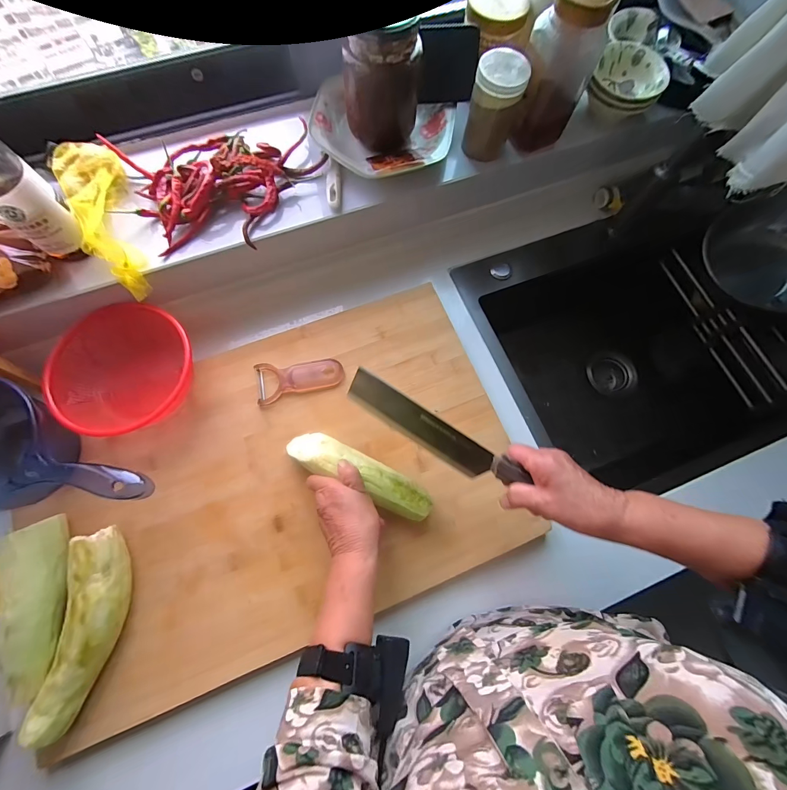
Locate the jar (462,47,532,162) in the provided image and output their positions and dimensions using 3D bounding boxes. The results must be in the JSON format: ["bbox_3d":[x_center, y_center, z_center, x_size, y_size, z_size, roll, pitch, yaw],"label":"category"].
[{"bbox_3d":[0.134,-0.383,0.468,0.061,0.110,0.055,16,74,3],"label":"jar"}]

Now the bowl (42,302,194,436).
[{"bbox_3d":[-0.352,-0.030,0.461,0.169,0.071,0.142,-42,79,-13],"label":"bowl"}]

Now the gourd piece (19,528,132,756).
[{"bbox_3d":[-0.338,0.257,0.381,0.055,0.051,0.199,4,73,0],"label":"gourd piece"}]

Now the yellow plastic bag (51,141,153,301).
[{"bbox_3d":[-0.364,-0.235,0.441,0.076,0.047,0.230,-29,76,-10],"label":"yellow plastic bag"}]

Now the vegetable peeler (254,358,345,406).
[{"bbox_3d":[-0.133,-0.024,0.493,0.122,0.012,0.057,-8,74,-4],"label":"vegetable peeler"}]

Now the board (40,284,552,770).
[{"bbox_3d":[-0.129,0.100,0.460,0.555,0.026,0.395,-21,75,-8],"label":"board"}]

